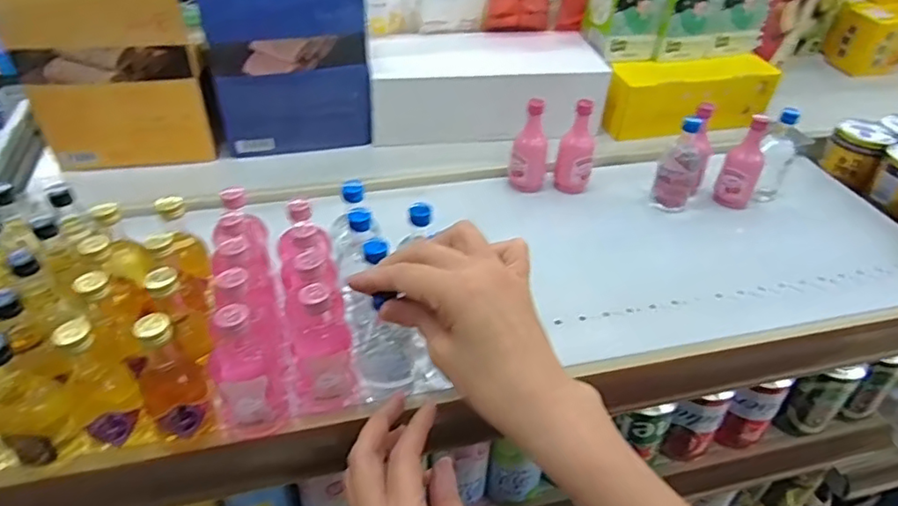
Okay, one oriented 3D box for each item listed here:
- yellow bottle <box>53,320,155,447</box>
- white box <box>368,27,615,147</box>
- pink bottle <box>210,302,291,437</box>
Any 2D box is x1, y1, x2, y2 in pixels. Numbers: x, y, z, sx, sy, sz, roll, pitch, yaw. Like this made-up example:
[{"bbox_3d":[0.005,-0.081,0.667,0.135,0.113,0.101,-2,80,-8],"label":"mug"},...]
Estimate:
[{"bbox_3d":[-0.216,0.083,0.369,0.035,0.095,0.036,-28,49,-31],"label":"yellow bottle"},{"bbox_3d":[0.046,-0.208,0.752,0.284,0.089,0.135,-3,41,-7],"label":"white box"},{"bbox_3d":[-0.132,0.073,0.387,0.045,0.094,0.040,-14,43,-19],"label":"pink bottle"}]

